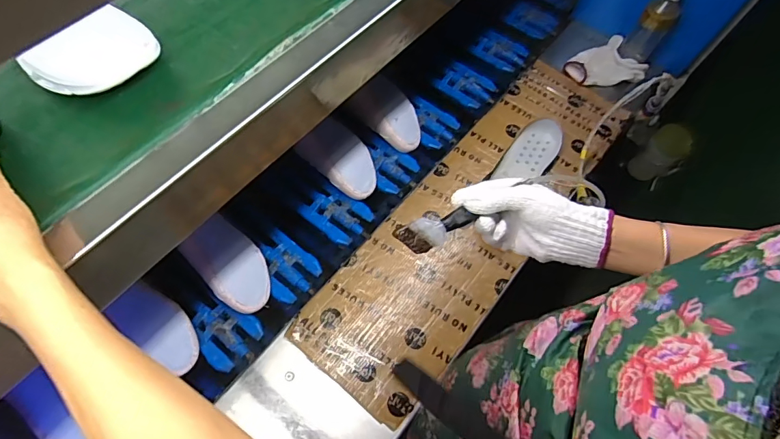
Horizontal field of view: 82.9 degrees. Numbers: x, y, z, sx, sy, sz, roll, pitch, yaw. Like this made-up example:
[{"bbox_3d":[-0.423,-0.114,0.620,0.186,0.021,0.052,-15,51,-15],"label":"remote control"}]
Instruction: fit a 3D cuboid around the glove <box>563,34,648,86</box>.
[{"bbox_3d":[0.442,-0.312,0.908,0.141,0.031,0.106,-24,69,-12],"label":"glove"}]

